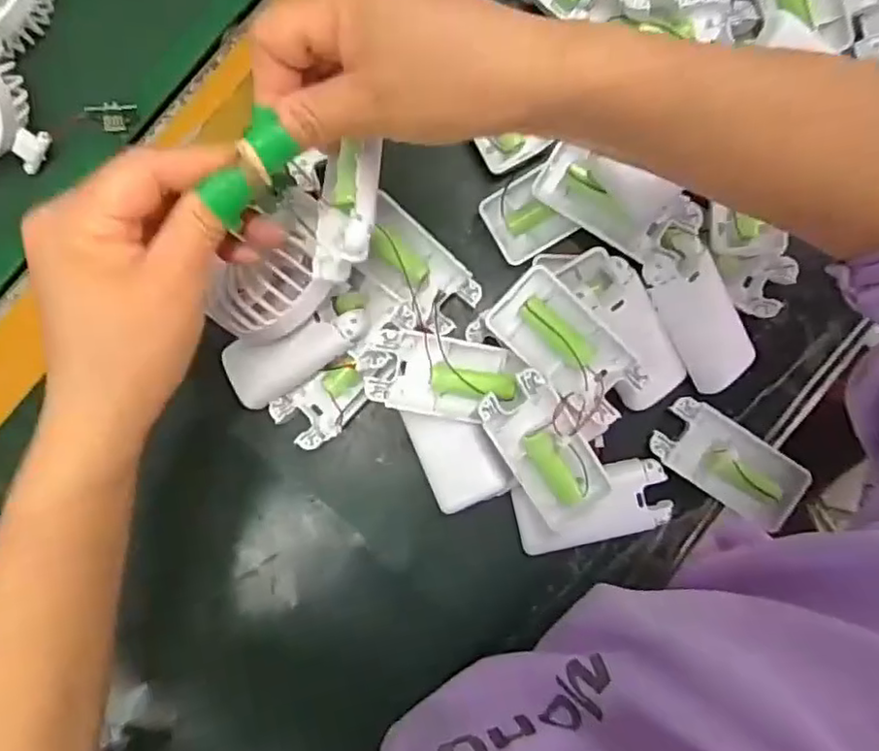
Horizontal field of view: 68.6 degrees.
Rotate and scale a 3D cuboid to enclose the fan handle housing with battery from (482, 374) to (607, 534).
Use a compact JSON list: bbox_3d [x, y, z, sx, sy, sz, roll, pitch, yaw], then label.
[{"bbox_3d":[0.060,0.043,0.369,0.045,0.020,0.091,-32,100,7],"label":"fan handle housing with battery"}]

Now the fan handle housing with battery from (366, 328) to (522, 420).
[{"bbox_3d":[0.003,0.001,0.374,0.082,0.026,0.045,8,86,1],"label":"fan handle housing with battery"}]

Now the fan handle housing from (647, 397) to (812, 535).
[{"bbox_3d":[0.183,0.055,0.406,0.094,0.019,0.044,34,87,2],"label":"fan handle housing"}]

